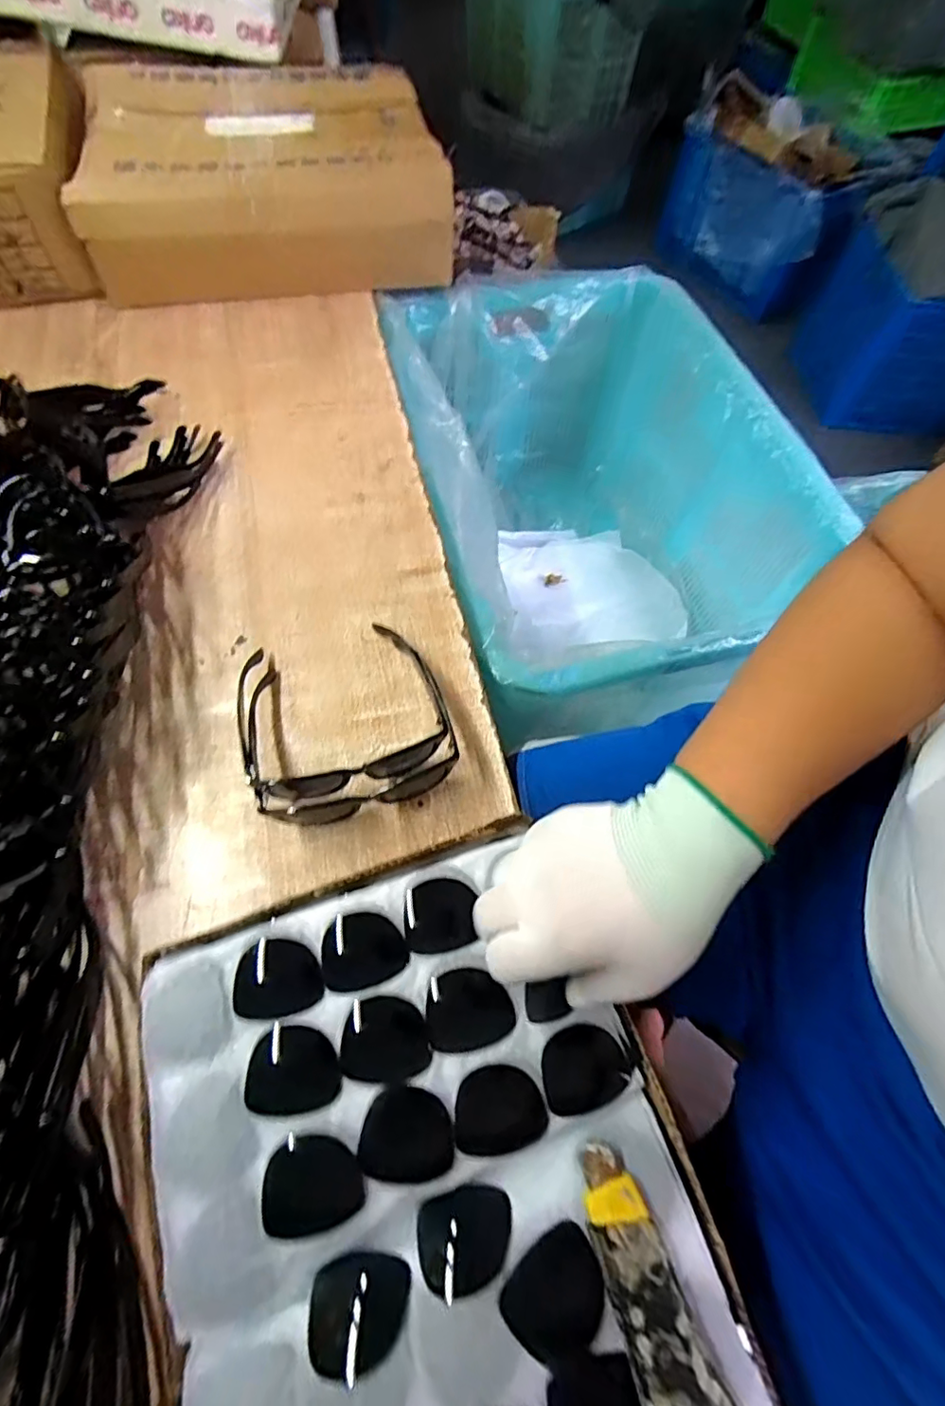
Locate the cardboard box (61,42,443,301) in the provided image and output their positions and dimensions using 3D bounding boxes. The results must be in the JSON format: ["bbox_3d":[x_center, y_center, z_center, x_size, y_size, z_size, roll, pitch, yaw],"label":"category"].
[{"bbox_3d":[-0.273,-0.706,0.746,0.442,0.128,0.322,-10,65,-8],"label":"cardboard box"}]

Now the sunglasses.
[{"bbox_3d":[-0.106,0.009,0.446,0.155,0.052,0.170,-16,66,-11],"label":"sunglasses"}]

